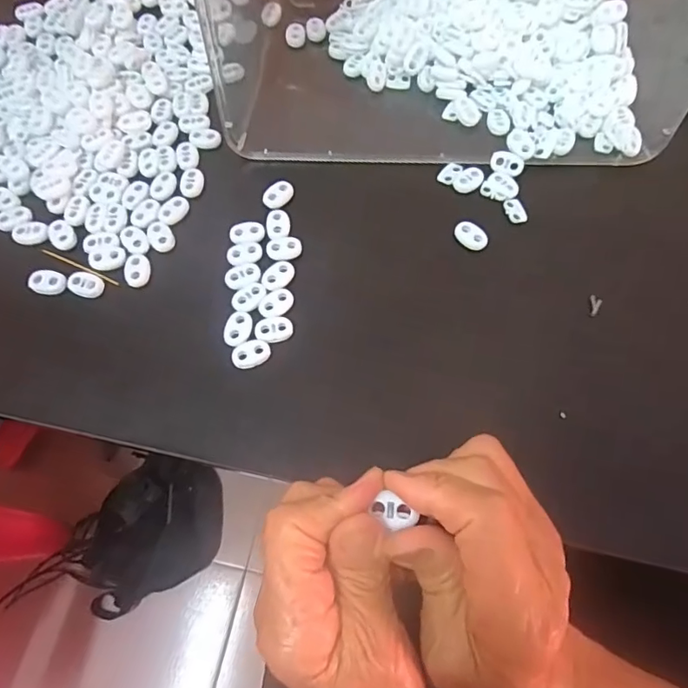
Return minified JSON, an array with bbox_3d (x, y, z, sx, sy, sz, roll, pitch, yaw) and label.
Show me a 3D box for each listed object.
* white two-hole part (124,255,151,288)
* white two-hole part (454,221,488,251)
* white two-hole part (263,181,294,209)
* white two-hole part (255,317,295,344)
[{"bbox_3d":[-0.131,-0.047,0.327,0.013,0.010,0.021,1,68,0],"label":"white two-hole part"},{"bbox_3d":[0.083,-0.071,0.335,0.023,0.006,0.013,34,72,13],"label":"white two-hole part"},{"bbox_3d":[-0.044,-0.101,0.346,0.016,0.004,0.023,30,71,12],"label":"white two-hole part"},{"bbox_3d":[-0.042,-0.009,0.310,0.023,0.004,0.016,-15,69,-6],"label":"white two-hole part"}]

